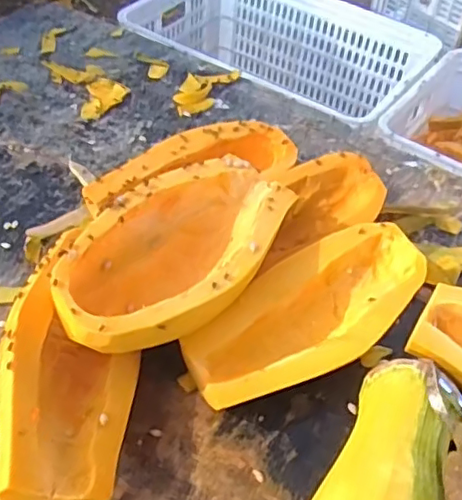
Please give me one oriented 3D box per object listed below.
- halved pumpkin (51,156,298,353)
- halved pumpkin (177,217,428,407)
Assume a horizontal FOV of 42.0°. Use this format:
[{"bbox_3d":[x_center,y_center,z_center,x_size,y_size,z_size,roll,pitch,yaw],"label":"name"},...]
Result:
[{"bbox_3d":[-0.050,0.000,0.581,0.260,0.067,0.137,-29,56,-27],"label":"halved pumpkin"},{"bbox_3d":[0.082,0.064,0.596,0.261,0.055,0.117,-31,57,-28],"label":"halved pumpkin"}]

